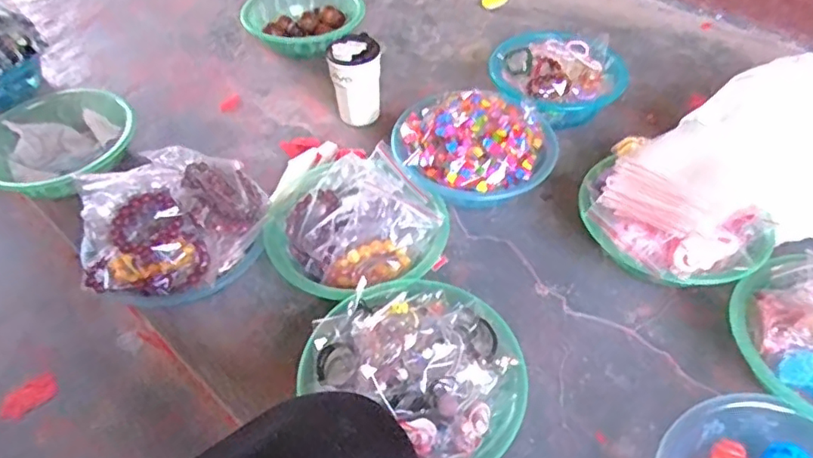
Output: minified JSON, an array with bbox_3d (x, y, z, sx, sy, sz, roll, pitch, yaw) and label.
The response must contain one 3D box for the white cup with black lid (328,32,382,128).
[{"bbox_3d":[-0.083,-0.244,0.984,0.083,0.146,0.073,-5,48,-4],"label":"white cup with black lid"}]

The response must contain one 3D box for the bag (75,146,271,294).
[{"bbox_3d":[-0.300,-0.011,0.755,0.231,0.085,0.179,-13,49,-11],"label":"bag"}]

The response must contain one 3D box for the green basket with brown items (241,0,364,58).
[{"bbox_3d":[-0.192,-0.433,1.210,0.216,0.089,0.211,-1,48,1],"label":"green basket with brown items"}]

